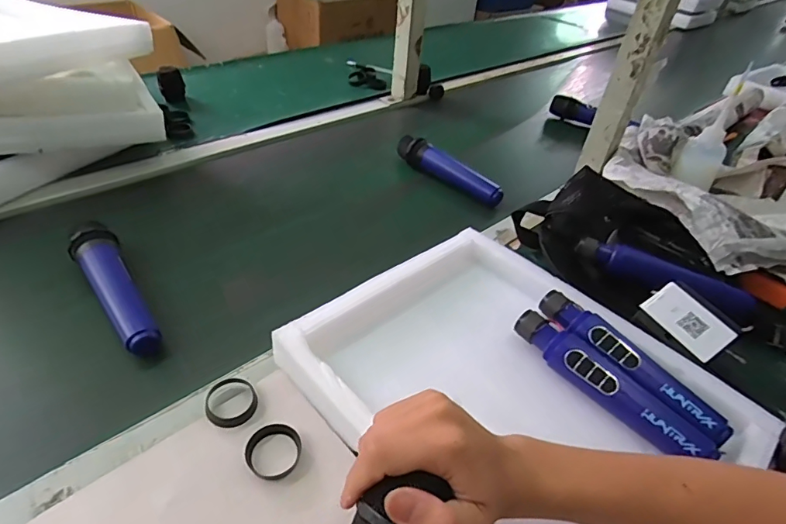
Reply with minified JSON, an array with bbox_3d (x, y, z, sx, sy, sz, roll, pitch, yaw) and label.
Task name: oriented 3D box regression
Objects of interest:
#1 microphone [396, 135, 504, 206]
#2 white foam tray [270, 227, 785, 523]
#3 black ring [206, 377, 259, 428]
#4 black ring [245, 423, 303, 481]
[{"bbox_3d":[0.087,-0.145,0.749,0.035,0.050,0.206,-29,51,-33],"label":"microphone"},{"bbox_3d":[0.106,0.120,0.418,0.283,0.056,0.351,-31,52,-34],"label":"white foam tray"},{"bbox_3d":[-0.142,0.122,0.407,0.043,0.011,0.045,3,41,-2],"label":"black ring"},{"bbox_3d":[-0.097,0.154,0.378,0.043,0.012,0.044,3,41,-2],"label":"black ring"}]

